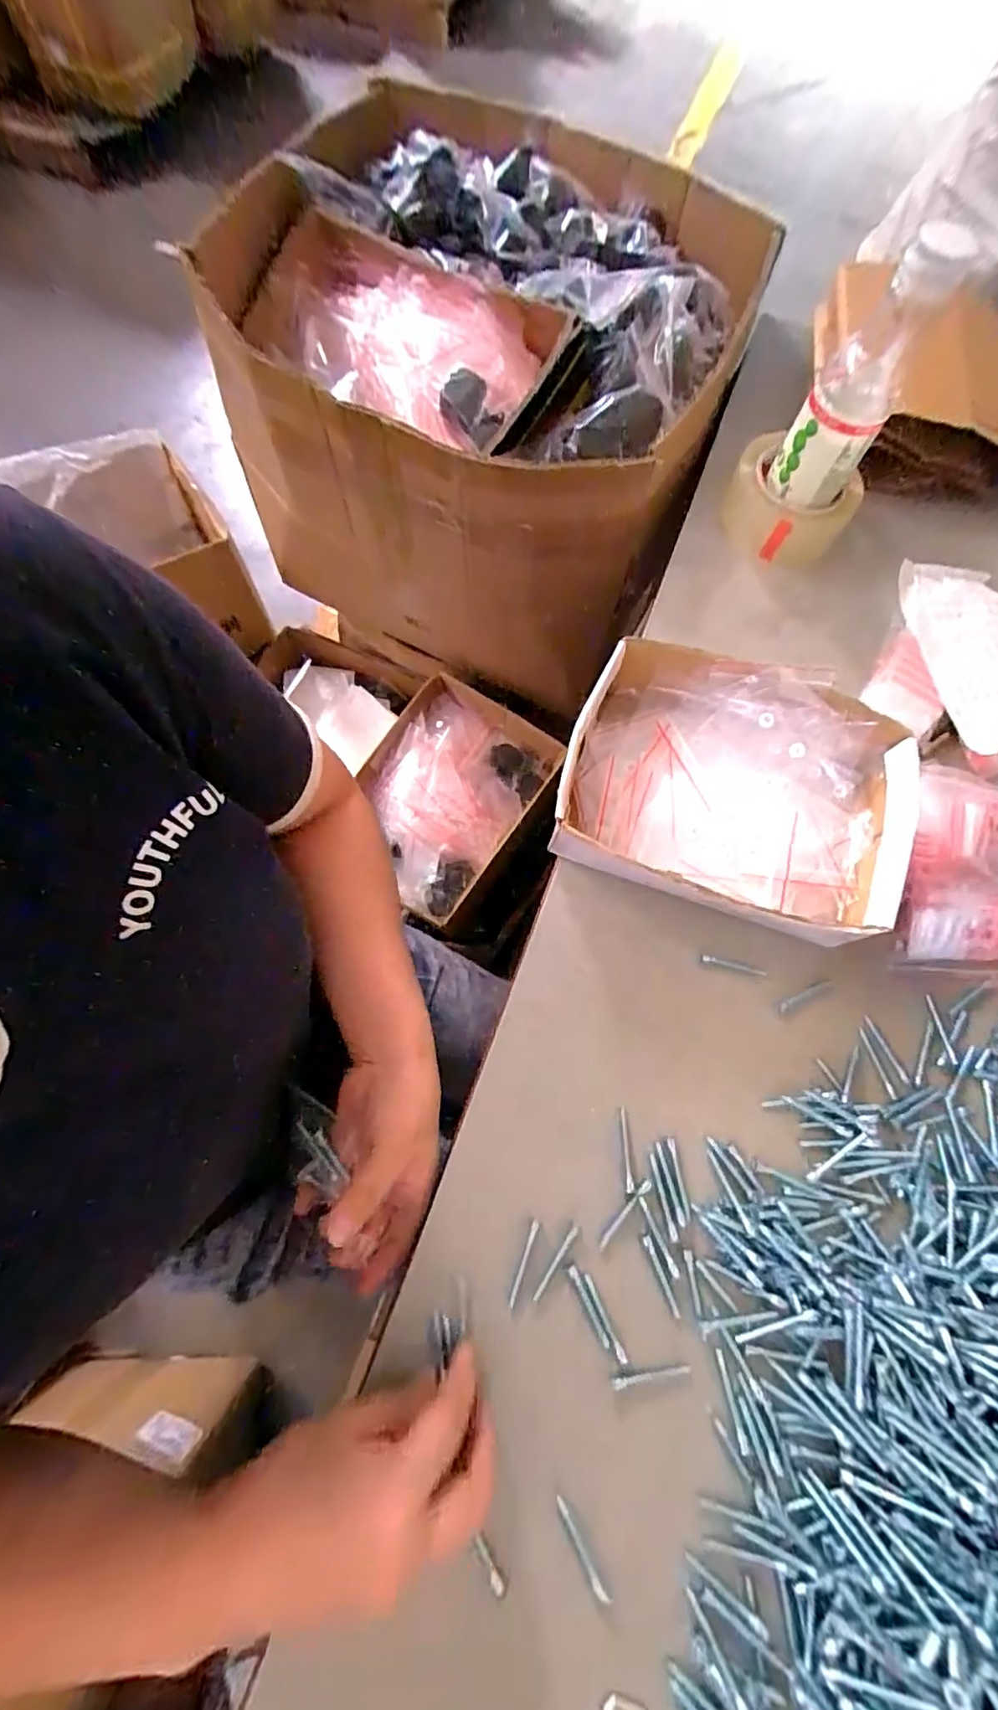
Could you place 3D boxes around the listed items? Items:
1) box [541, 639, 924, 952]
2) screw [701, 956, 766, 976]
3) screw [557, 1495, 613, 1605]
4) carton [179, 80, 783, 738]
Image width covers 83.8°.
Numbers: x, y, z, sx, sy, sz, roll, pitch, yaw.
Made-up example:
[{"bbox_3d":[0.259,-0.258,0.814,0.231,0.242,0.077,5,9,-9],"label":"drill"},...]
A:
[{"bbox_3d":[0.174,-0.044,0.409,0.249,0.061,0.183,16,72,2],"label":"box"},{"bbox_3d":[0.168,0.079,0.399,0.046,0.004,0.006,14,72,1],"label":"screw"},{"bbox_3d":[0.046,0.377,0.299,0.007,0.009,0.051,-25,75,-11],"label":"screw"},{"bbox_3d":[-0.019,-0.535,0.735,0.530,0.412,0.522,22,72,4],"label":"carton"}]

